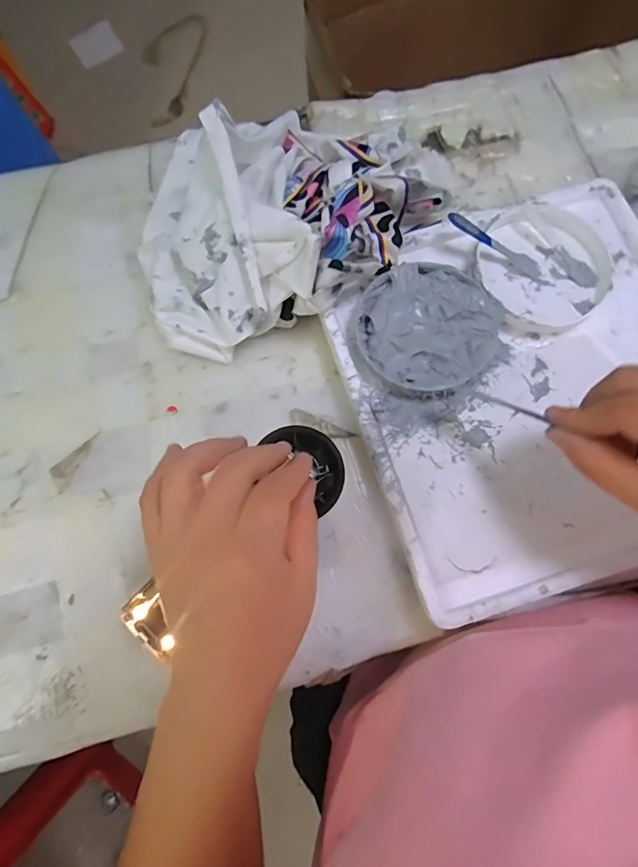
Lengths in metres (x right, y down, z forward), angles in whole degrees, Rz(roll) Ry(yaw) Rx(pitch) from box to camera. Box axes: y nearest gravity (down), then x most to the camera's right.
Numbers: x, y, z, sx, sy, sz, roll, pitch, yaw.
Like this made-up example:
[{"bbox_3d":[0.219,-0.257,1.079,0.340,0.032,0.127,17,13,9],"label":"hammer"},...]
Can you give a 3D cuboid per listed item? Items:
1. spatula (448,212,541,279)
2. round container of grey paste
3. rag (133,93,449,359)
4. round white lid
[{"bbox_3d":[0.133,-0.143,0.356,0.082,0.008,0.019,30,79,-9],"label":"spatula"},{"bbox_3d":[0.075,-0.075,0.342,0.101,0.016,0.096,-1,78,2],"label":"round container of grey paste"},{"bbox_3d":[-0.031,-0.172,0.349,0.240,0.071,0.176,-36,79,-5],"label":"rag"},{"bbox_3d":[0.169,-0.125,0.359,0.091,0.015,0.095,-1,78,2],"label":"round white lid"}]

